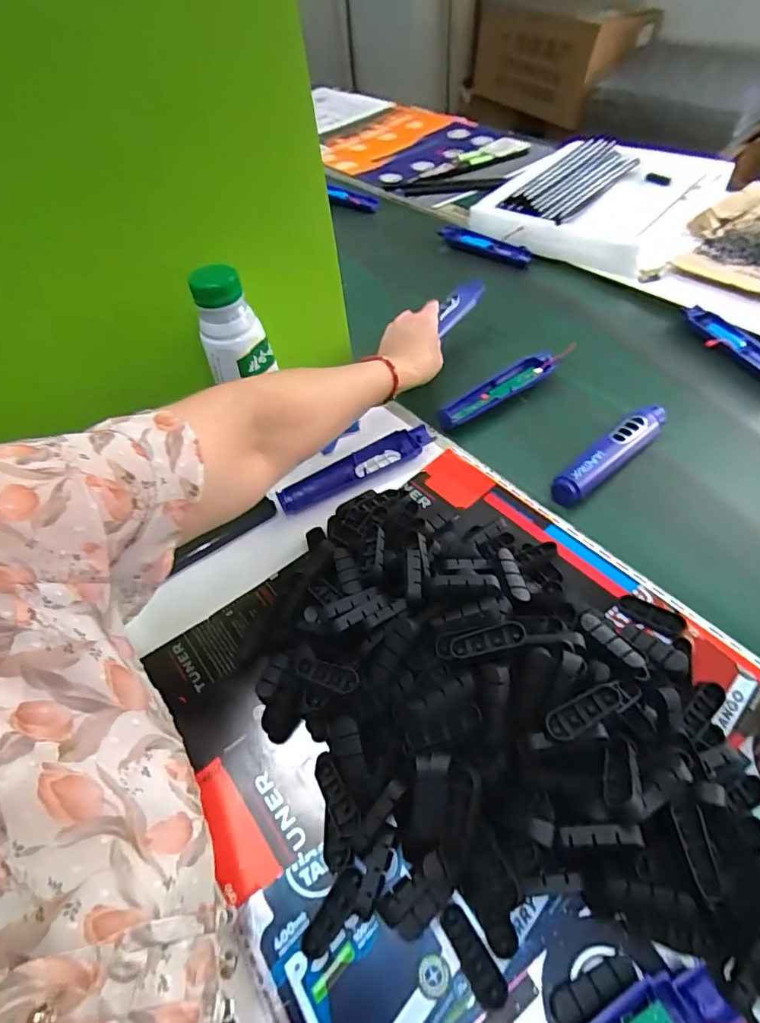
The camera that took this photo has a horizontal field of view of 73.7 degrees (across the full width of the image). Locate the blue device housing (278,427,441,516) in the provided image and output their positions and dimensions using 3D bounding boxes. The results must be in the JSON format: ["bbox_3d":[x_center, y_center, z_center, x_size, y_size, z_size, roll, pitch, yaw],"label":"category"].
[{"bbox_3d":[-0.024,-0.044,0.518,0.168,0.020,0.035,-25,52,-15],"label":"blue device housing"}]

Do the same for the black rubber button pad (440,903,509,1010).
[{"bbox_3d":[0.052,0.244,0.280,0.015,0.008,0.047,-29,53,-18],"label":"black rubber button pad"}]

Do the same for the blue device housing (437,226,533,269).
[{"bbox_3d":[0.160,-0.436,0.827,0.042,0.019,0.178,-38,56,-24],"label":"blue device housing"}]

